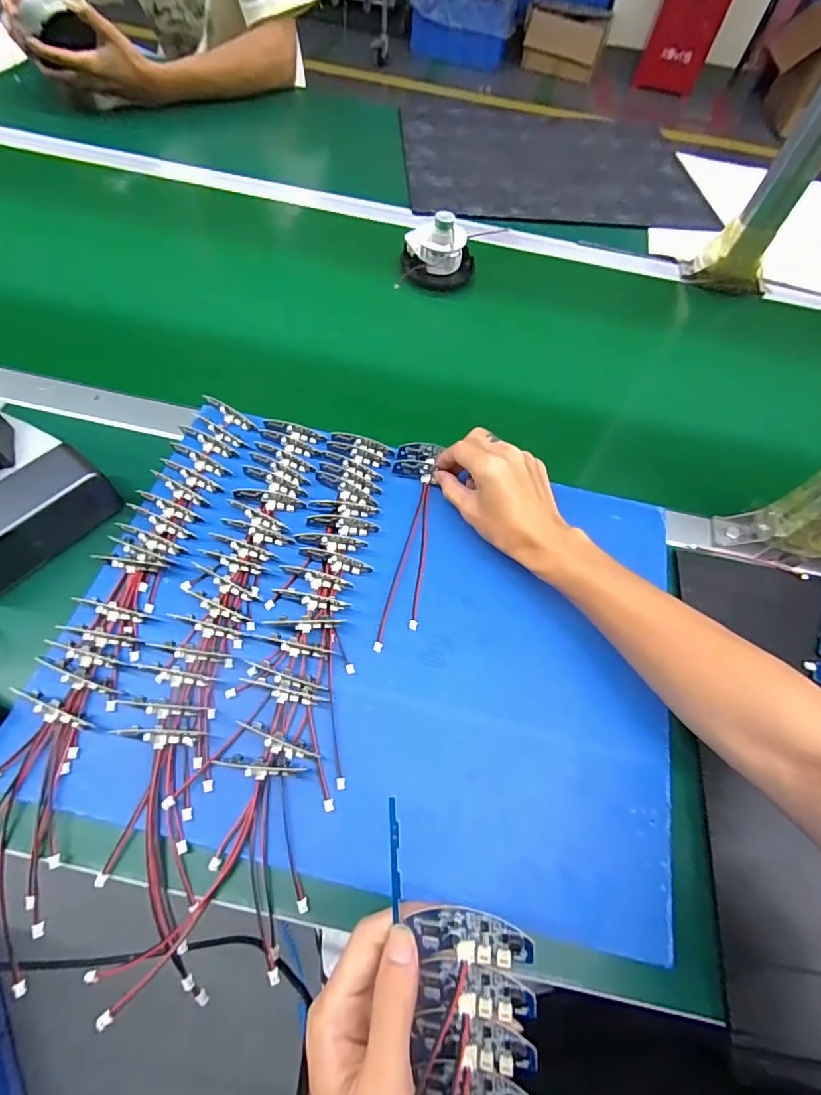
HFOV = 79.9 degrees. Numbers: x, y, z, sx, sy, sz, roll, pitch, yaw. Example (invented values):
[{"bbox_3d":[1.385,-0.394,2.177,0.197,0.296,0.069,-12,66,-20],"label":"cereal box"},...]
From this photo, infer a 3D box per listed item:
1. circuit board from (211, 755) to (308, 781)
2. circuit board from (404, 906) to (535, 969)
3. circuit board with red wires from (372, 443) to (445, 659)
[{"bbox_3d":[-0.105,0.151,0.336,0.062,0.023,0.014,6,61,-1],"label":"circuit board"},{"bbox_3d":[0.029,0.189,0.238,0.057,0.008,0.024,-13,80,15],"label":"circuit board"},{"bbox_3d":[-0.004,-0.008,0.438,0.039,0.020,0.201,7,66,0],"label":"circuit board with red wires"}]

